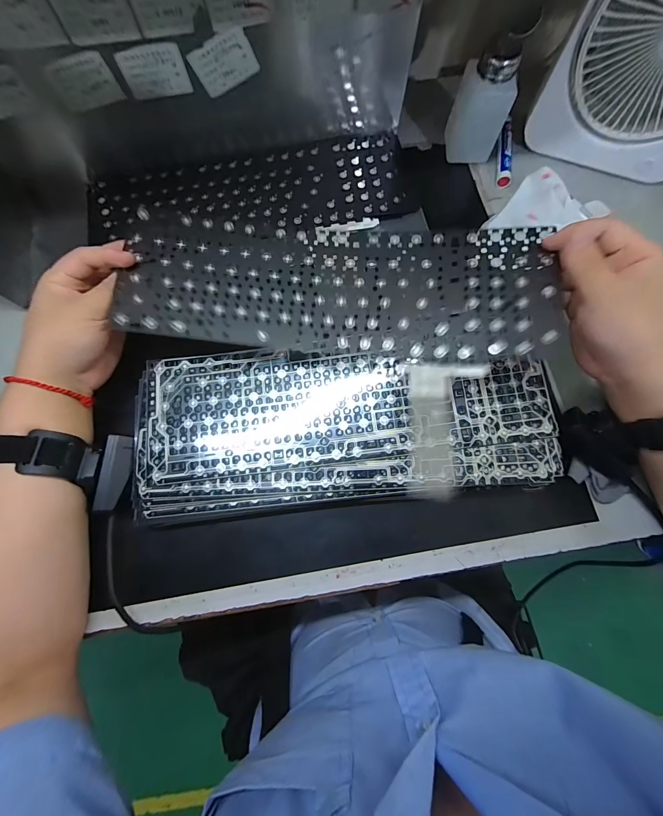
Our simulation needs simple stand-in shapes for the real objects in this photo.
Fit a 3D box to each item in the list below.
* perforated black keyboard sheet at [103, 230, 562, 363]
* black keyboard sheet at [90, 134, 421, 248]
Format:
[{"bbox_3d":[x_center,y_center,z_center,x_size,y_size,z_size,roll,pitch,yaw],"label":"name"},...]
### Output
[{"bbox_3d":[0.011,-0.105,0.281,0.370,0.029,0.116,3,75,3],"label":"perforated black keyboard sheet"},{"bbox_3d":[-0.095,-0.263,0.392,0.382,0.008,0.131,-8,73,-1],"label":"black keyboard sheet"}]

